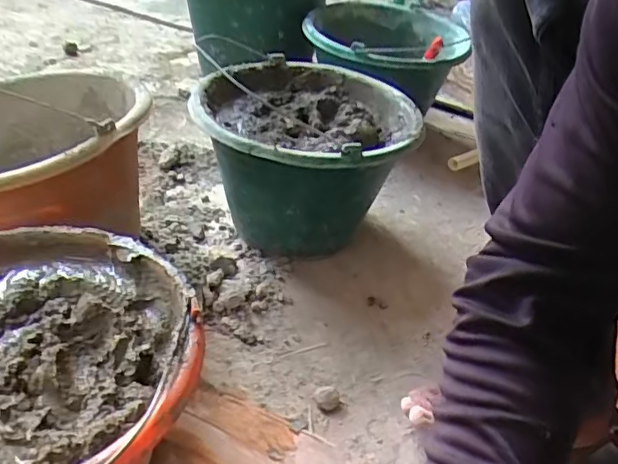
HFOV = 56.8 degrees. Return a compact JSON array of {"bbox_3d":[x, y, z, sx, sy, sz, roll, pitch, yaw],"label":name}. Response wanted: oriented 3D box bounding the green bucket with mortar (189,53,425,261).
[{"bbox_3d":[-0.005,-0.085,0.724,0.241,0.184,0.263,5,37,-4],"label":"green bucket with mortar"}]

